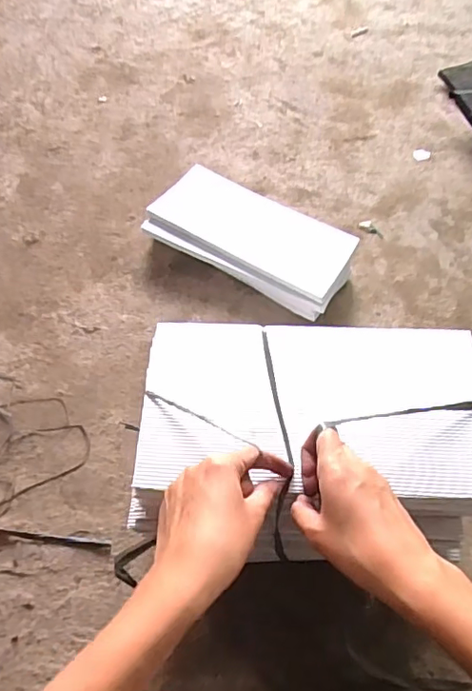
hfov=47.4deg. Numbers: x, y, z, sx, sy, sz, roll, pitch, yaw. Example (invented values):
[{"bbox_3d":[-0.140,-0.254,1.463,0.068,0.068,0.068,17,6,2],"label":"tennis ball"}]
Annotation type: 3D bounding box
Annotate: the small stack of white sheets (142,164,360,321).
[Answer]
[{"bbox_3d":[0.026,-0.157,0.776,0.283,0.052,0.153,25,61,15],"label":"small stack of white sheets"}]

